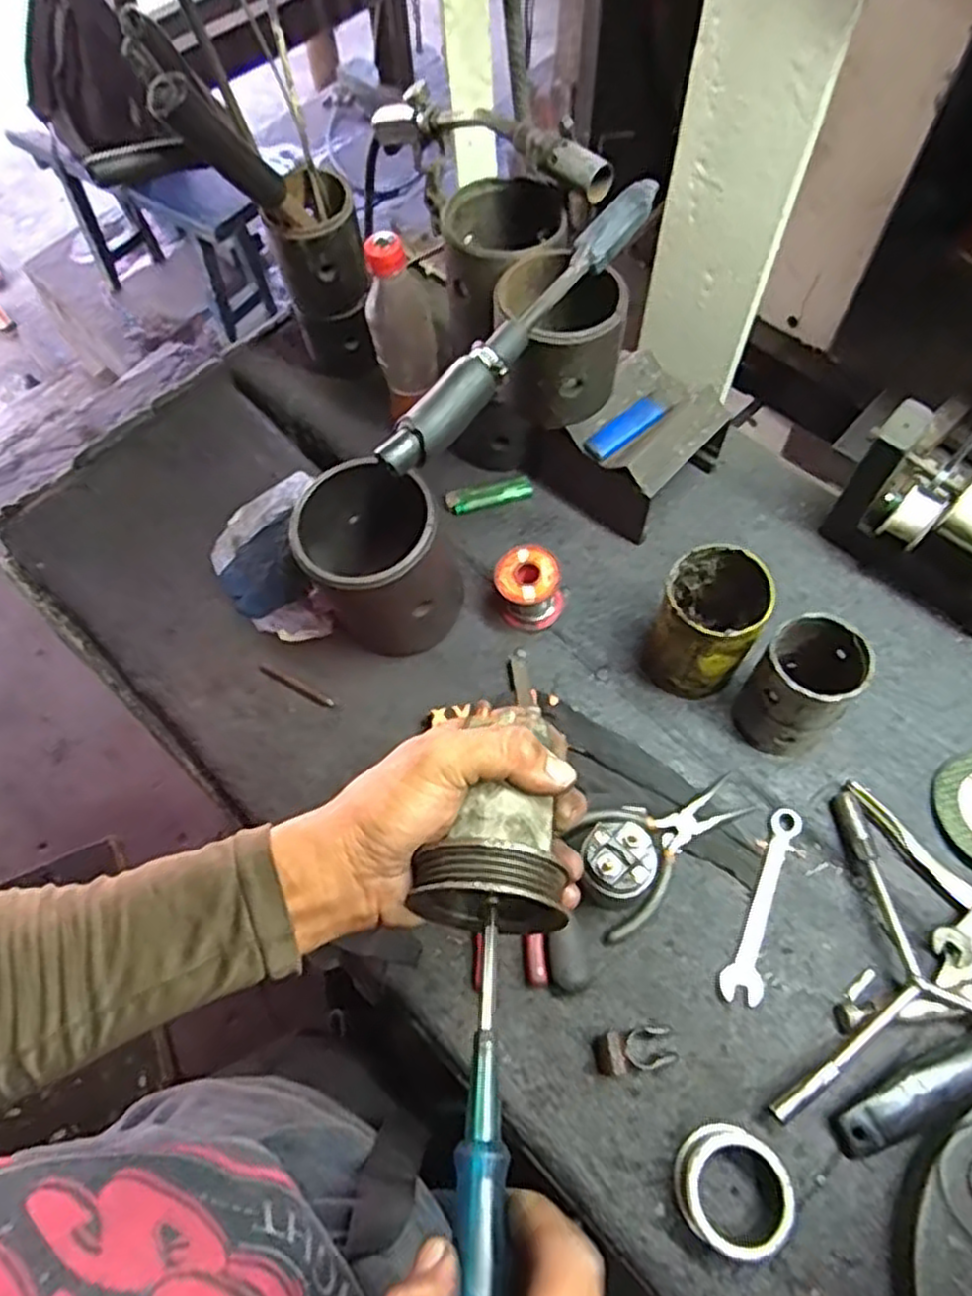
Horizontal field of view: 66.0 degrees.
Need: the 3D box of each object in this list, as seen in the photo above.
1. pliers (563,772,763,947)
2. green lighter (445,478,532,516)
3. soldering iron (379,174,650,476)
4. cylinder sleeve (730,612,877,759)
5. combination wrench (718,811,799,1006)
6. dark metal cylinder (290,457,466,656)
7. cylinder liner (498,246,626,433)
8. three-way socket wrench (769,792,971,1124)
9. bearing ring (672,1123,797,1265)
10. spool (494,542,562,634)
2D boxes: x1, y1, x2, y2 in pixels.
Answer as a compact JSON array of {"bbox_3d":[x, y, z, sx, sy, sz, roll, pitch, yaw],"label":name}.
[{"bbox_3d":[0.123,0.138,0.556,0.147,0.016,0.077,-38,68,-16],"label":"pliers"},{"bbox_3d":[0.003,-0.142,0.697,0.081,0.012,0.020,-13,63,-5],"label":"green lighter"},{"bbox_3d":[0.028,-0.206,0.472,0.027,0.033,0.270,35,69,18],"label":"soldering iron"},{"bbox_3d":[0.229,0.031,0.550,0.064,0.117,0.066,-1,63,1],"label":"cylinder sleeve"},{"bbox_3d":[0.200,0.181,0.532,0.026,0.012,0.141,24,66,13],"label":"combination wrench"},{"bbox_3d":[-0.087,-0.068,0.602,0.106,0.144,0.113,-1,63,1],"label":"dark metal cylinder"},{"bbox_3d":[0.050,-0.220,0.525,0.085,0.078,0.094,-4,63,0],"label":"cylinder liner"},{"bbox_3d":[0.311,0.228,0.487,0.196,0.041,0.220,19,65,11],"label":"three-way socket wrench"},{"bbox_3d":[0.148,0.324,0.446,0.062,0.034,0.063,-1,63,1],"label":"bearing ring"},{"bbox_3d":[0.037,-0.049,0.627,0.054,0.060,0.048,1,63,2],"label":"spool"}]

